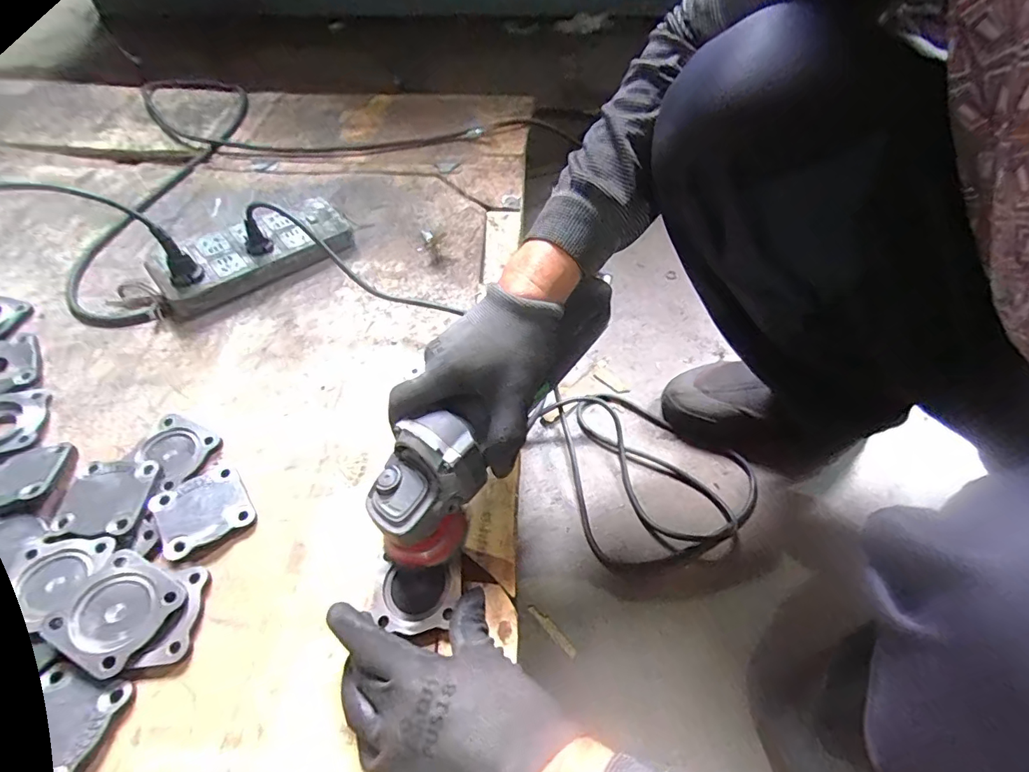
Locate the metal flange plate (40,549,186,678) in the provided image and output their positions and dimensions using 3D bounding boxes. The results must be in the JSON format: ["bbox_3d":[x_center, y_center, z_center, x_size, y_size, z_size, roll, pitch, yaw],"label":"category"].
[{"bbox_3d":[-0.296,0.166,0.358,0.063,0.008,0.068,32,53,5],"label":"metal flange plate"}]

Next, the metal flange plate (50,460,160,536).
[{"bbox_3d":[-0.351,0.095,0.416,0.062,0.010,0.062,2,54,0],"label":"metal flange plate"}]

